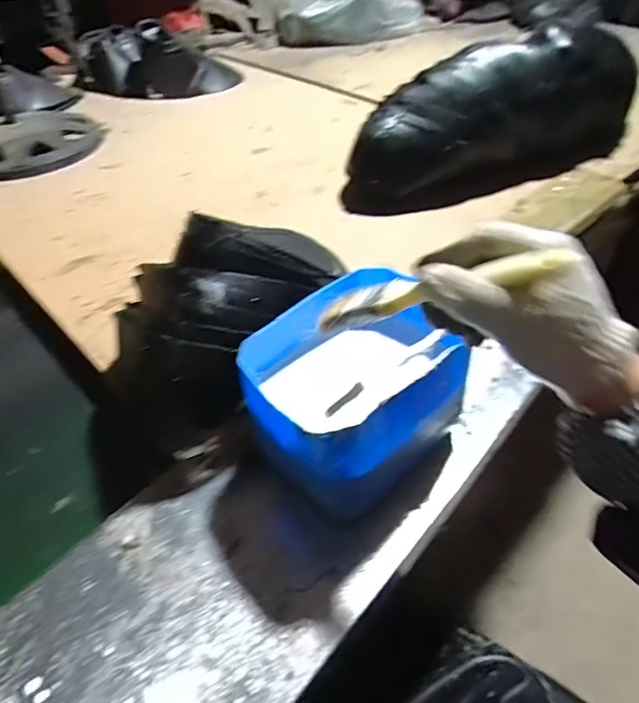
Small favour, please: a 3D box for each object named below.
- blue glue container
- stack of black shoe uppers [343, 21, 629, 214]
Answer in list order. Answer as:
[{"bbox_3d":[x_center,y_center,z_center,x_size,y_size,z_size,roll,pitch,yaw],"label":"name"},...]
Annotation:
[{"bbox_3d":[0.027,0.037,0.446,0.175,0.129,0.145,-33,54,-28],"label":"blue glue container"},{"bbox_3d":[0.279,-0.376,0.798,0.486,0.184,0.162,-22,50,-20],"label":"stack of black shoe uppers"}]

